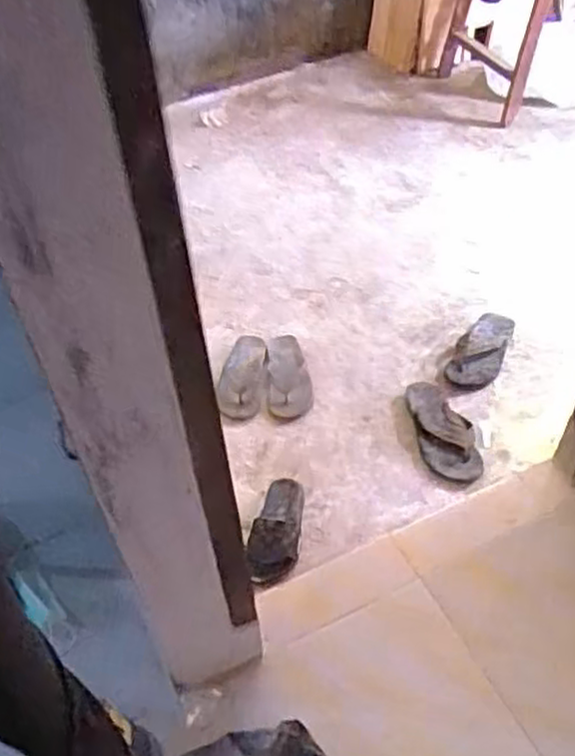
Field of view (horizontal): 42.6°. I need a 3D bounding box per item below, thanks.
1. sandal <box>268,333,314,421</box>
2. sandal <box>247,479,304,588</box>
[{"bbox_3d":[0.004,-0.009,1.733,0.100,0.036,0.245,-3,47,2],"label":"sandal"},{"bbox_3d":[-0.021,0.293,1.433,0.092,0.054,0.238,4,48,8],"label":"sandal"}]

